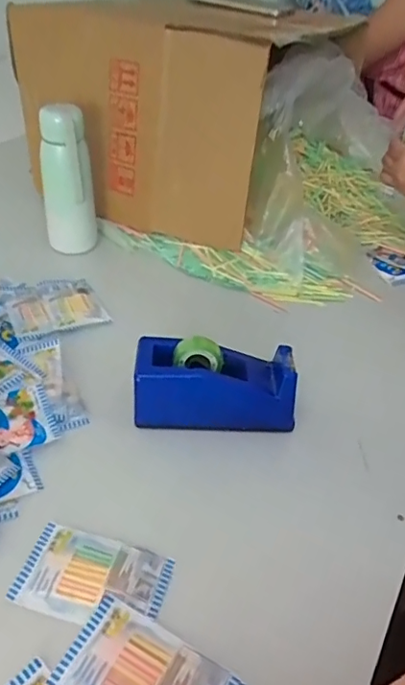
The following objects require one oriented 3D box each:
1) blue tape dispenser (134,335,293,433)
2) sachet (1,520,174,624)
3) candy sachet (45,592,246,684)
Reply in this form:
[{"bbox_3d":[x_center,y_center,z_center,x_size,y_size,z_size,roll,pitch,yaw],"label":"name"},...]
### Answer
[{"bbox_3d":[0.011,0.039,0.503,0.144,0.074,0.063,2,39,-3],"label":"blue tape dispenser"},{"bbox_3d":[-0.078,0.169,0.388,0.101,0.009,0.063,14,40,11],"label":"sachet"},{"bbox_3d":[-0.033,0.210,0.335,0.109,0.011,0.062,22,42,20],"label":"candy sachet"}]

